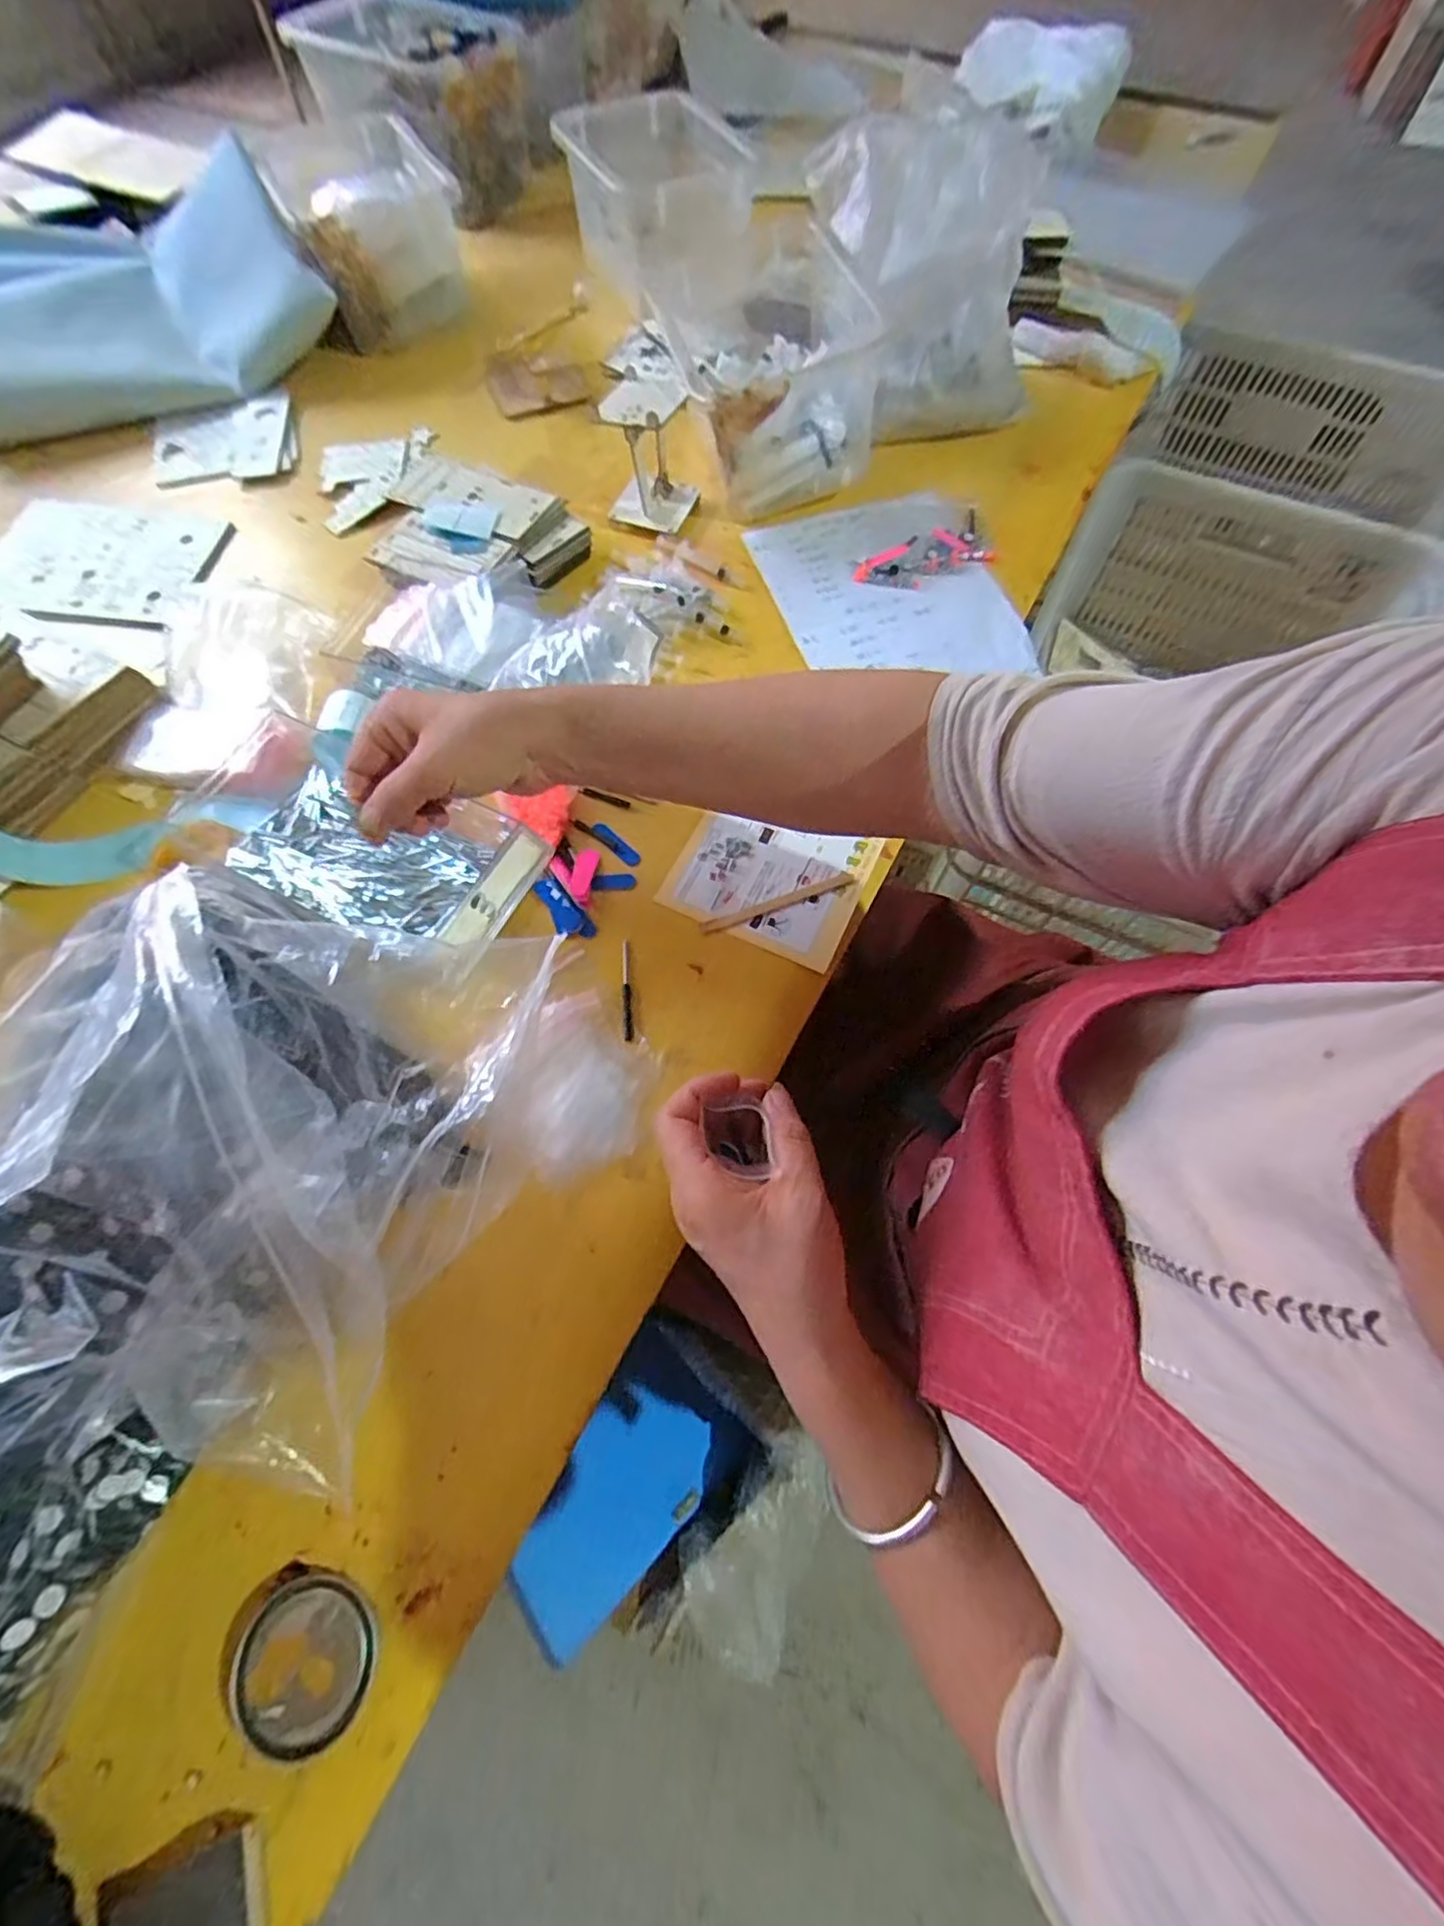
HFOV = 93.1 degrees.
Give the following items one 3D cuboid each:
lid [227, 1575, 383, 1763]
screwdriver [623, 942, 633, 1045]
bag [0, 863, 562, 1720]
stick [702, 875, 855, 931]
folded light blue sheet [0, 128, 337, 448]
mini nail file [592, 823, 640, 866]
[{"bbox_3d":[-0.207,0.345,0.338,0.068,0.015,0.066,0,67,0],"label":"lid"},{"bbox_3d":[-0.067,0.018,0.482,0.006,0.004,0.077,-5,67,-2],"label":"screwdriver"},{"bbox_3d":[-0.288,0.155,0.339,0.261,0.162,0.399,20,69,8],"label":"bag"},{"bbox_3d":[0.042,-0.045,0.510,0.121,0.004,0.011,-19,69,-8],"label":"stick"},{"bbox_3d":[-0.698,-0.750,0.763,0.467,0.112,0.314,-16,67,-8],"label":"folded light blue sheet"},{"bbox_3d":[-0.082,-0.093,0.533,0.012,0.004,0.048,-42,73,-16],"label":"mini nail file"}]

